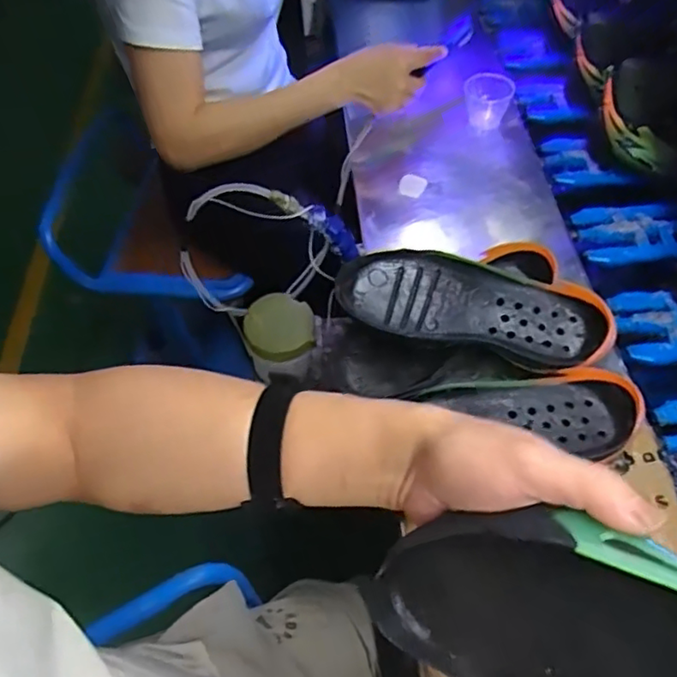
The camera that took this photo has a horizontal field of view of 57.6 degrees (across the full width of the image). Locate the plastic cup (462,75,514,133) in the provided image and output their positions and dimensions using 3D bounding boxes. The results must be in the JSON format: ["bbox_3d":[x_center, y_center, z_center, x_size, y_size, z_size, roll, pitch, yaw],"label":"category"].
[{"bbox_3d":[0.200,-0.316,0.823,0.062,0.049,0.055,4,52,9],"label":"plastic cup"}]

